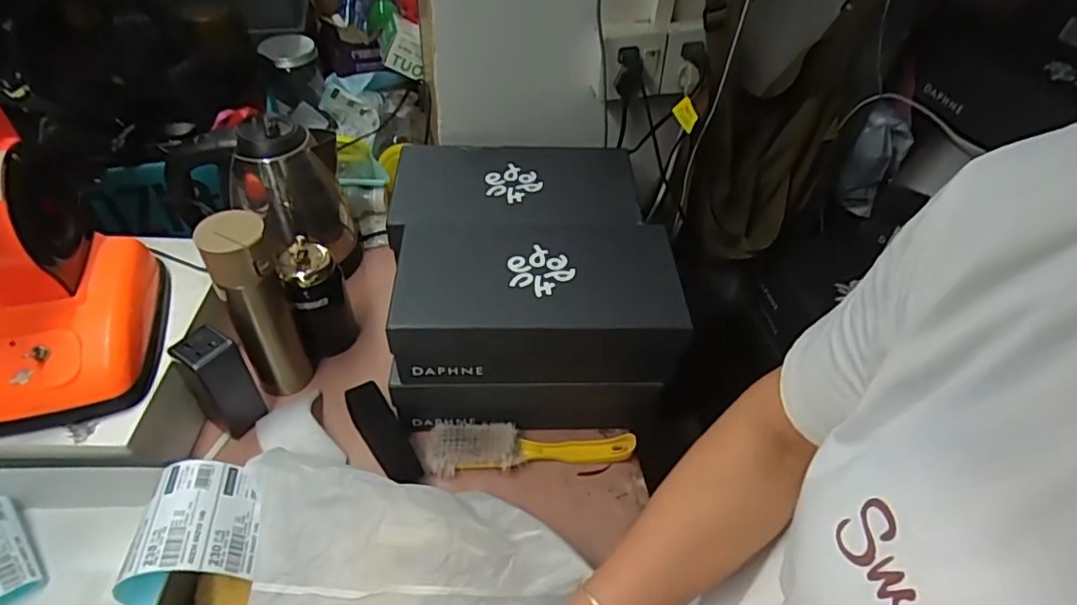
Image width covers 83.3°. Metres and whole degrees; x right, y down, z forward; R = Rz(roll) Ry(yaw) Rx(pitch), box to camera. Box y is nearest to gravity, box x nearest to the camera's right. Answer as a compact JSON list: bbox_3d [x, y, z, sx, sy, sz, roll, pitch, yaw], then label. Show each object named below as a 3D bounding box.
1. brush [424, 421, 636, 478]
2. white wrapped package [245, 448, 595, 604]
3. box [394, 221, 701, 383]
[{"bbox_3d":[-0.009,0.161,0.687,0.231,0.031,0.051,-1,47,-6],"label":"brush"},{"bbox_3d":[-0.114,0.233,0.565,0.318,0.081,0.181,1,47,-3],"label":"white wrapped package"},{"bbox_3d":[-0.001,-0.005,0.664,0.288,0.096,0.161,1,47,-3],"label":"box"}]

